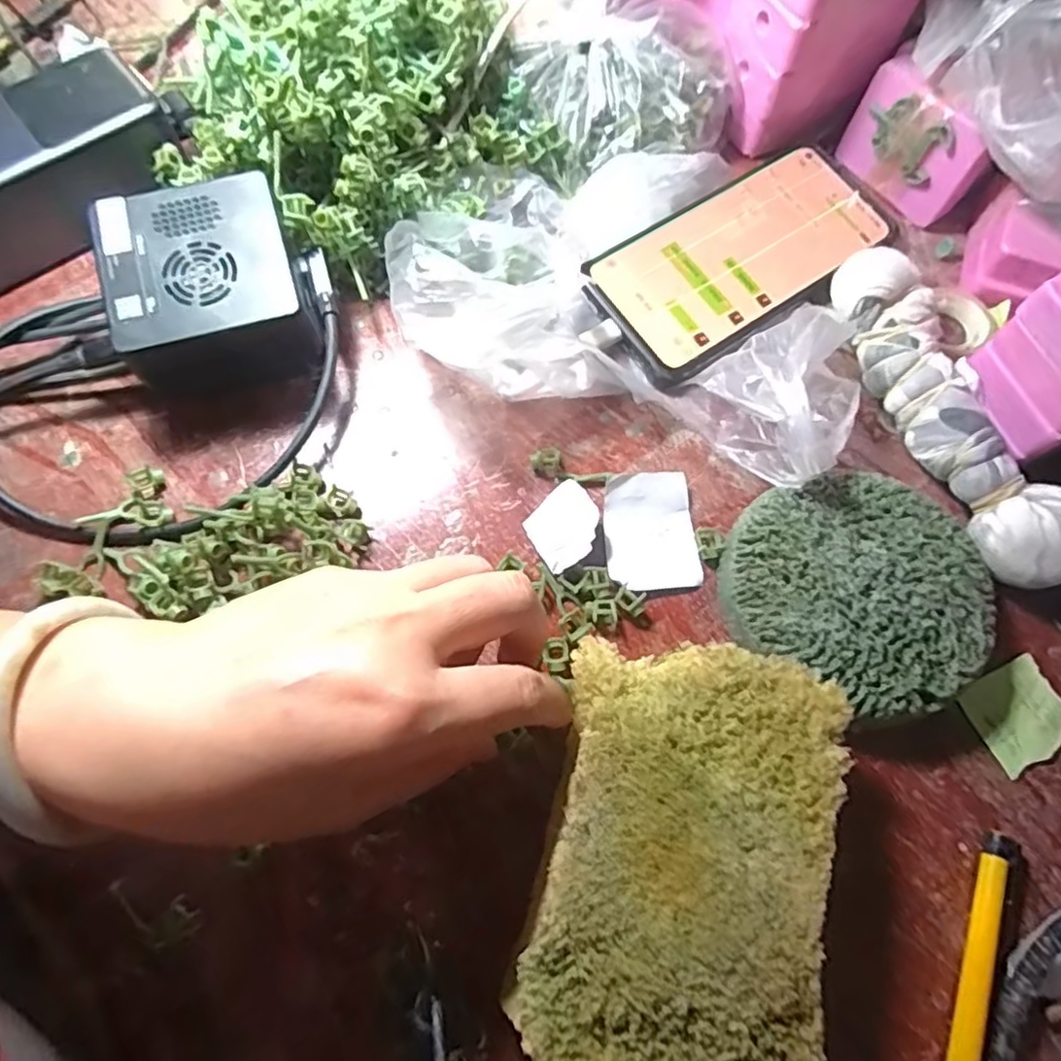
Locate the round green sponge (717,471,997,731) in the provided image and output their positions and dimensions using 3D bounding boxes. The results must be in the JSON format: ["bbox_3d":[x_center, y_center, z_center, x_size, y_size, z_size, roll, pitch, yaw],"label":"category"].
[{"bbox_3d":[0.132,0.022,0.268,0.100,0.025,0.093,0,70,0],"label":"round green sponge"}]

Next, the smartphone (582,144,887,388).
[{"bbox_3d":[0.108,-0.138,0.331,0.158,0.011,0.077,-33,74,-11],"label":"smartphone"}]

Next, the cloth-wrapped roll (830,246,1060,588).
[{"bbox_3d":[0.182,-0.051,0.284,0.040,0.032,0.157,-24,72,-8],"label":"cloth-wrapped roll"}]

